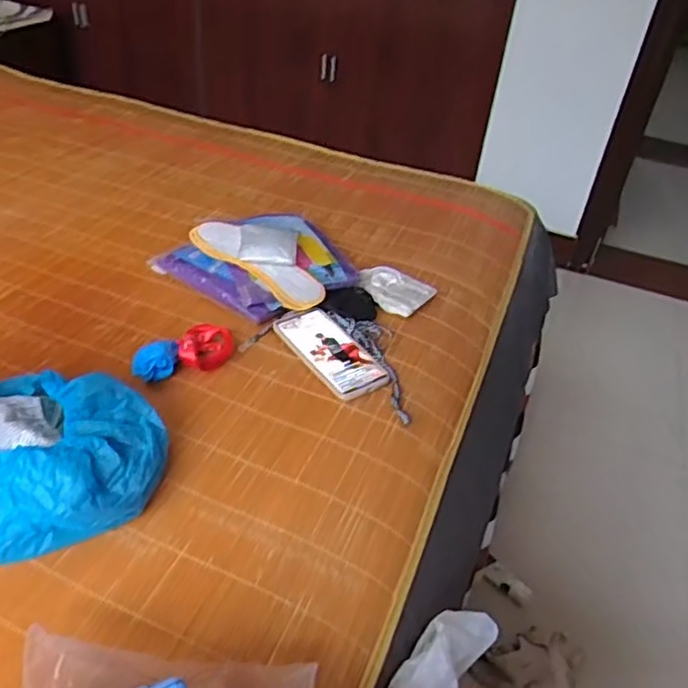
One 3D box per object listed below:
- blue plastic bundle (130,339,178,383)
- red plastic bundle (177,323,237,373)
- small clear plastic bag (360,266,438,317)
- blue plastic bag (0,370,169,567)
[{"bbox_3d":[-0.228,0.019,0.787,0.054,0.027,0.050,-1,38,-11],"label":"blue plastic bundle"},{"bbox_3d":[-0.176,0.002,0.837,0.070,0.025,0.069,-6,39,-17],"label":"red plastic bundle"},{"bbox_3d":[0.073,-0.086,1.005,0.113,0.013,0.093,35,45,23],"label":"small clear plastic bag"},{"bbox_3d":[-0.281,0.111,0.618,0.204,0.078,0.161,5,37,-3],"label":"blue plastic bag"}]

